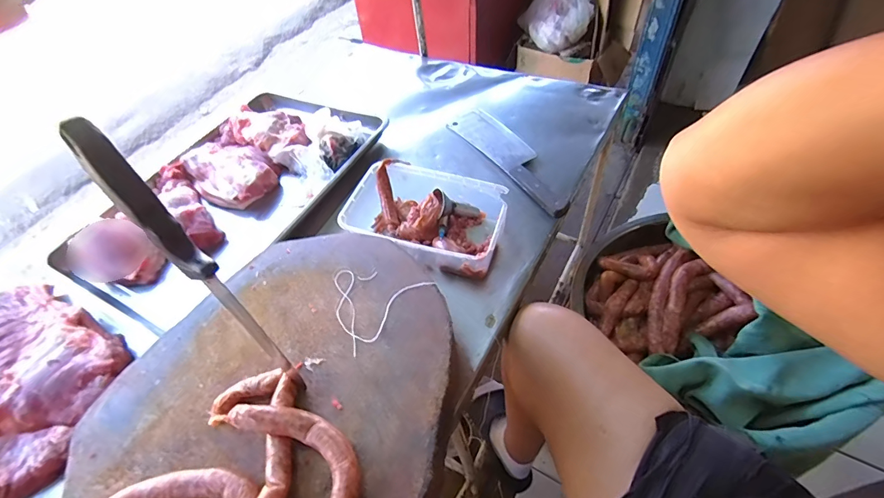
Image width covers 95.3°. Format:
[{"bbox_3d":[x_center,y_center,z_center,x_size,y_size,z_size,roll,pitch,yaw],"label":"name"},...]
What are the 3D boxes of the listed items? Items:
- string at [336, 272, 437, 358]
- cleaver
[{"bbox_3d":[-0.096,0.057,0.522,0.113,0.004,0.131,33,61,28],"label":"string"},{"bbox_3d":[0.135,-0.189,0.787,0.093,0.031,0.369,-27,53,-15],"label":"cleaver"}]

